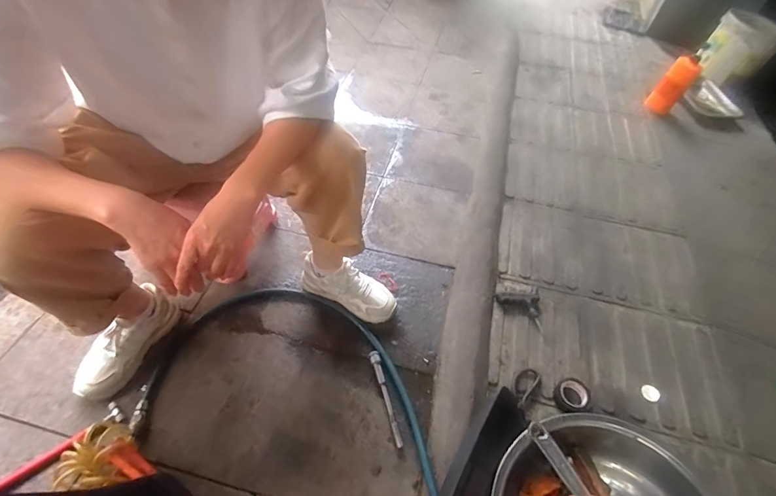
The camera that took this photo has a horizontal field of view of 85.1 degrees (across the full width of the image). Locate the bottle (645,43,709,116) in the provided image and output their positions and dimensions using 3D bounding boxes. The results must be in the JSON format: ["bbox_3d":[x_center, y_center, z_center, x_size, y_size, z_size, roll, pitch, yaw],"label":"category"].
[{"bbox_3d":[1.007,-0.587,1.477,0.104,0.209,0.105,32,55,21],"label":"bottle"}]

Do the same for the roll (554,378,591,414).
[{"bbox_3d":[0.381,0.304,0.875,0.077,0.018,0.064,-25,59,-22],"label":"roll"}]

